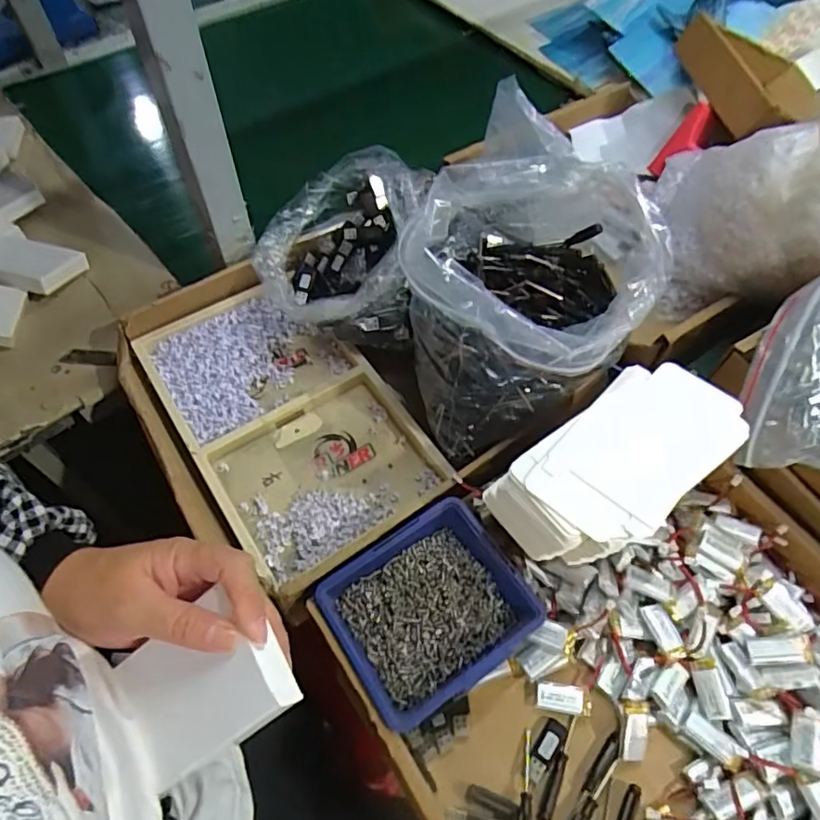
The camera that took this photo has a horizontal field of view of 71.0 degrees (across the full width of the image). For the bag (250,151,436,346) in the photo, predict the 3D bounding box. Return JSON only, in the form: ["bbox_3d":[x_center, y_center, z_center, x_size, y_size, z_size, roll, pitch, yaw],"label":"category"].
[{"bbox_3d":[-0.074,-0.193,0.631,0.173,0.123,0.221,8,58,3],"label":"bag"}]

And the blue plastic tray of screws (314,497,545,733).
[{"bbox_3d":[0.014,0.161,0.460,0.141,0.051,0.124,-29,63,-18],"label":"blue plastic tray of screws"}]

